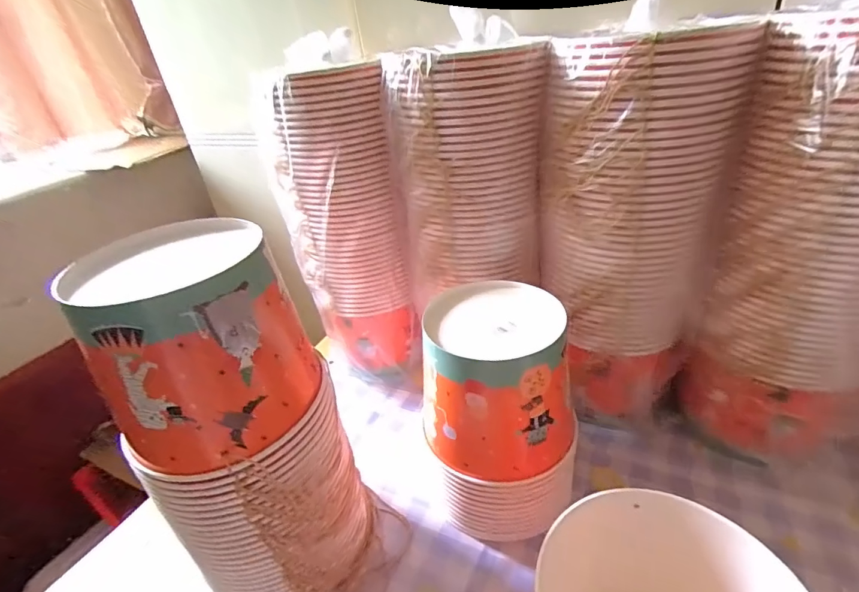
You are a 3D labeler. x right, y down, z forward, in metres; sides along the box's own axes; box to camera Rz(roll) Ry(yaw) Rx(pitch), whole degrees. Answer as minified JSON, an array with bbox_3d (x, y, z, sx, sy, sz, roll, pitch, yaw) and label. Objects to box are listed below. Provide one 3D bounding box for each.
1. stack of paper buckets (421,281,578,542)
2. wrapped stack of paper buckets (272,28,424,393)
[{"bbox_3d":[0.073,0.119,0.447,0.139,0.220,0.142,0,31,13],"label":"stack of paper buckets"},{"bbox_3d":[-0.107,-0.070,0.591,0.140,0.447,0.130,-16,32,-14],"label":"wrapped stack of paper buckets"}]

